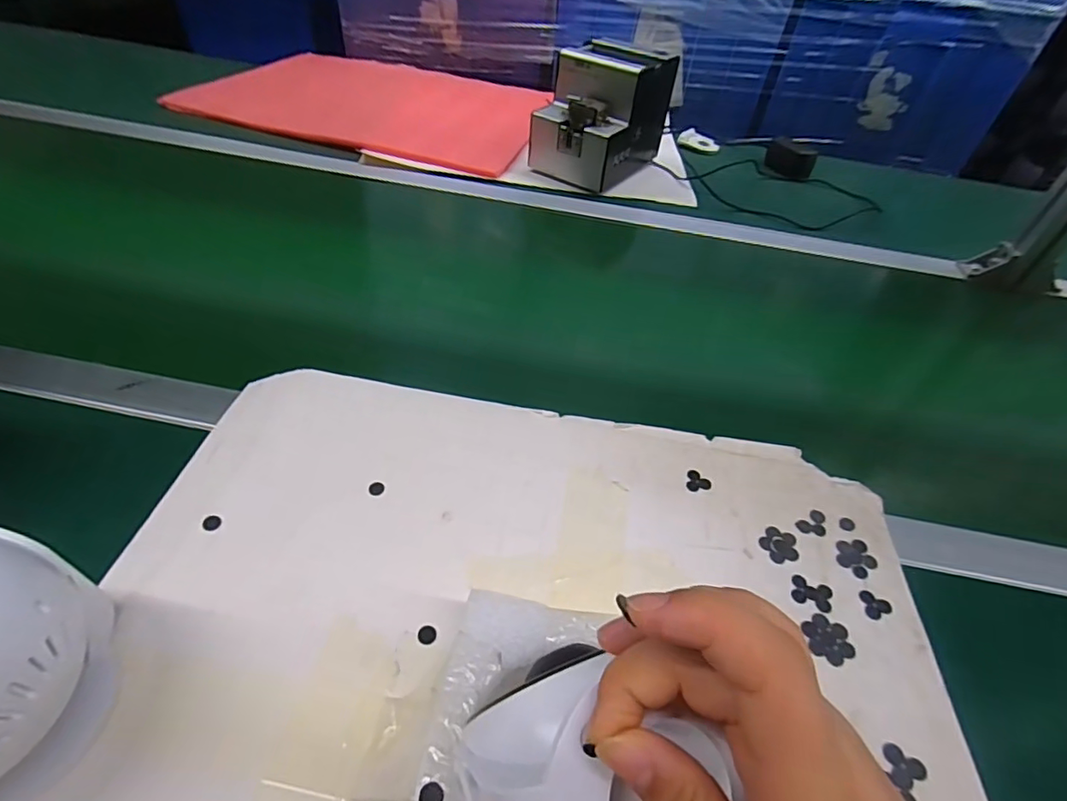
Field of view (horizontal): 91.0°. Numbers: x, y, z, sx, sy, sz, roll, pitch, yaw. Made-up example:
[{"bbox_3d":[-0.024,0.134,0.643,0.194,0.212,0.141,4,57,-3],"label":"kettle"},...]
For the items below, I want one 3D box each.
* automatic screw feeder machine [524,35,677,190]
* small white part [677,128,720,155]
[{"bbox_3d":[0.097,-0.407,0.750,0.129,0.147,0.179,28,49,20],"label":"automatic screw feeder machine"},{"bbox_3d":[0.285,-0.443,0.898,0.066,0.019,0.043,27,49,19],"label":"small white part"}]

